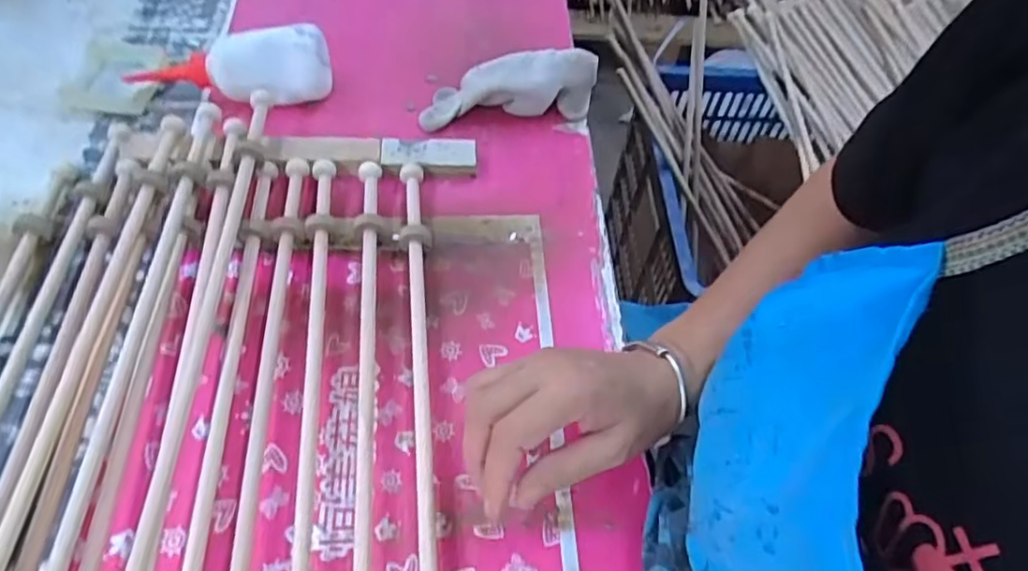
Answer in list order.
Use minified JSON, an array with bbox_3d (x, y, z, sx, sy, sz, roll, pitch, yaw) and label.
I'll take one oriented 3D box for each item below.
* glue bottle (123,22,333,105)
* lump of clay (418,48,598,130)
[{"bbox_3d":[-0.260,-0.199,0.590,0.180,0.065,0.062,-5,56,-9],"label":"glue bottle"},{"bbox_3d":[-0.006,-0.181,0.606,0.168,0.064,0.051,-9,55,5],"label":"lump of clay"}]

